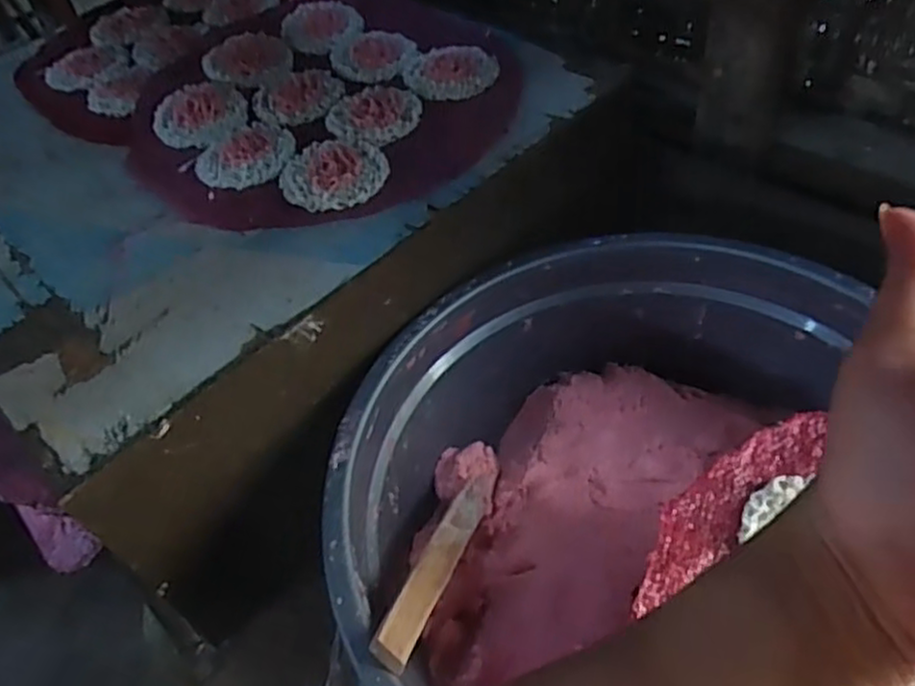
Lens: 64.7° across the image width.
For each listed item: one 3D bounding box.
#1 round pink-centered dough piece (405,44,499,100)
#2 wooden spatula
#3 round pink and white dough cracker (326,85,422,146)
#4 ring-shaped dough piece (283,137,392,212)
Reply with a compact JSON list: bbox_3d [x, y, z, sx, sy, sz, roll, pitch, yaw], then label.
[{"bbox_3d":[-0.006,-0.235,0.626,0.077,0.011,0.077,-4,48,5],"label":"round pink-centered dough piece"},{"bbox_3d":[-0.008,0.135,0.468,0.021,0.015,0.215,13,17,12],"label":"wooden spatula"},{"bbox_3d":[-0.070,-0.187,0.592,0.074,0.009,0.073,-4,48,5],"label":"round pink and white dough cracker"},{"bbox_3d":[-0.094,-0.127,0.546,0.076,0.009,0.078,-4,48,5],"label":"ring-shaped dough piece"}]

